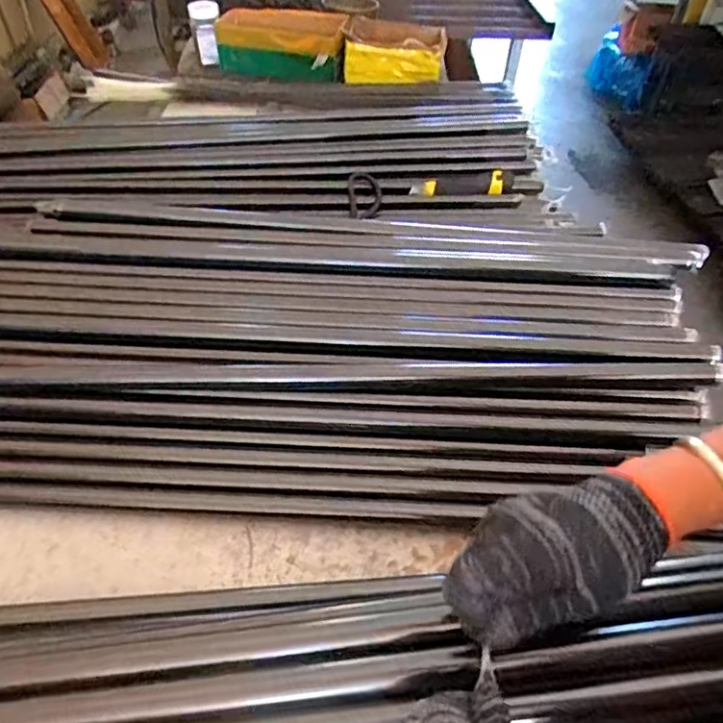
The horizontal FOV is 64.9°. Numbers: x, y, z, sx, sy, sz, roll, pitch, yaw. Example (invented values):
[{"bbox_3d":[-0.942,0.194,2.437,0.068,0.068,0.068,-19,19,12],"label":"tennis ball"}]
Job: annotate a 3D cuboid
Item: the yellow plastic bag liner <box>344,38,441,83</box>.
[{"bbox_3d":[0.064,-0.633,1.207,0.203,0.070,0.033,9,46,6],"label":"yellow plastic bag liner"}]

